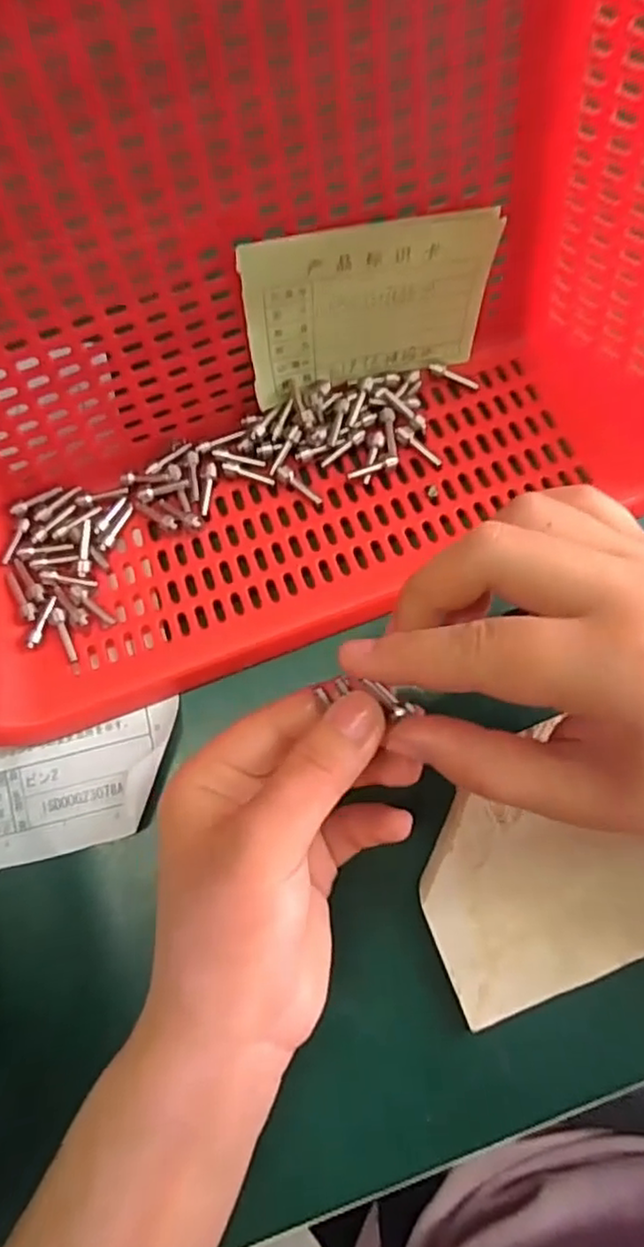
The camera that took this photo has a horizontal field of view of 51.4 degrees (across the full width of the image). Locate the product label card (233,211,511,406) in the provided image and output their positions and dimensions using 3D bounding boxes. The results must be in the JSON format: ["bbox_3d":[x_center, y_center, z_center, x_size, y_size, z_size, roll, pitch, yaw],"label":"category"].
[{"bbox_3d":[0.019,-0.121,0.259,0.095,0.062,0.008,-12,60,-5],"label":"product label card"}]

